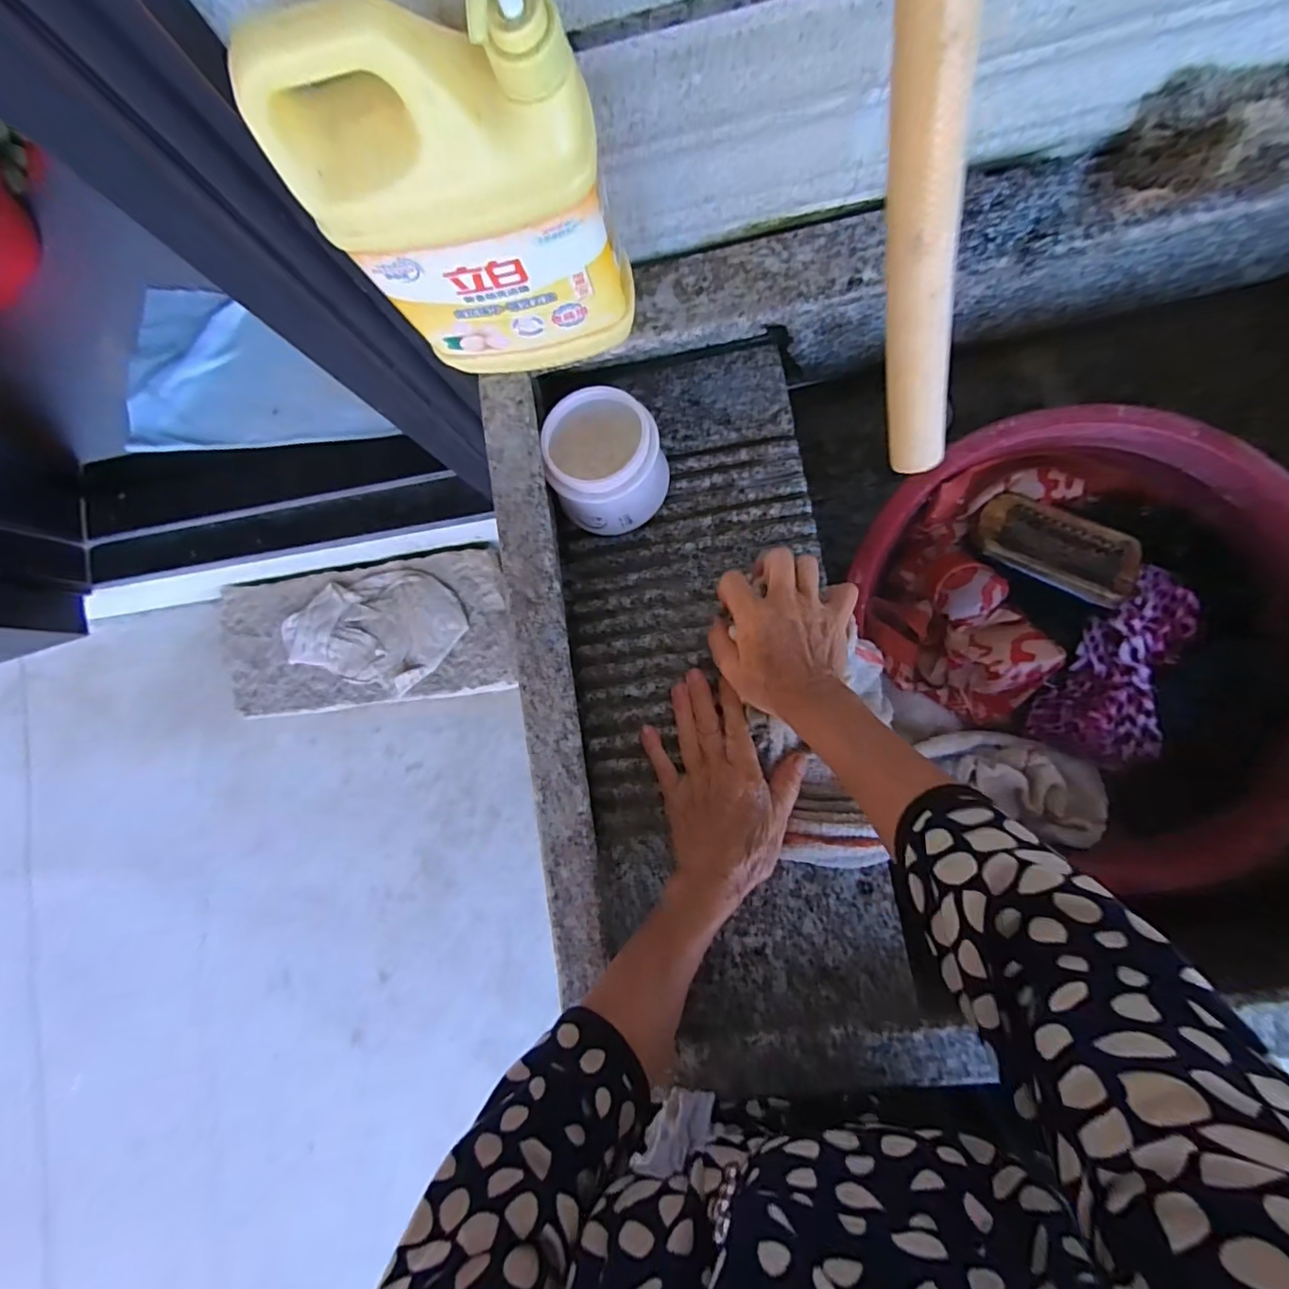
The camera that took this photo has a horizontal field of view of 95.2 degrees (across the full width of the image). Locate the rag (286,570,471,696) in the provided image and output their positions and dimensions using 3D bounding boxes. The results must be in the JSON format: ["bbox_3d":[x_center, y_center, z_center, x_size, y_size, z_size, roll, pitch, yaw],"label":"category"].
[{"bbox_3d":[-0.525,-0.039,1.137,0.349,0.030,0.227,15,88,8],"label":"rag"}]

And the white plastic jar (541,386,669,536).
[{"bbox_3d":[-0.029,-0.149,0.483,0.091,0.067,0.102,-16,84,6],"label":"white plastic jar"}]

